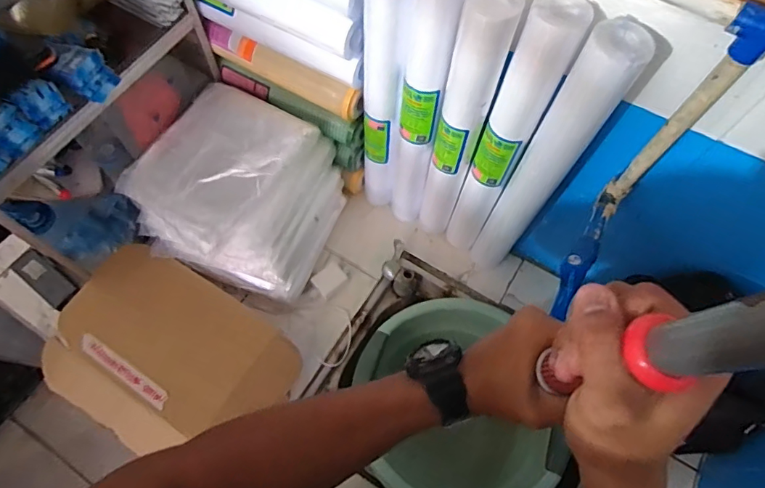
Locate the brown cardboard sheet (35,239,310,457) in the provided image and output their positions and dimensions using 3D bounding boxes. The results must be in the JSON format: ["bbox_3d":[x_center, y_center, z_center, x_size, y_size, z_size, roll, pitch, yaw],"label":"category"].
[{"bbox_3d":[-0.342,0.174,0.750,0.373,0.037,0.249,29,67,11],"label":"brown cardboard sheet"}]

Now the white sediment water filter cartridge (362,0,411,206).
[{"bbox_3d":[0.000,-0.211,0.720,0.059,0.486,0.062,-2,65,-3],"label":"white sediment water filter cartridge"}]

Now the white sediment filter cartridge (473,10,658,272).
[{"bbox_3d":[0.218,-0.087,0.674,0.078,0.488,0.063,30,68,12],"label":"white sediment filter cartridge"}]

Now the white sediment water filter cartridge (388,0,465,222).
[{"bbox_3d":[0.054,-0.183,0.717,0.060,0.502,0.062,12,65,4],"label":"white sediment water filter cartridge"}]

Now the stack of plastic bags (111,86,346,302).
[{"bbox_3d":[-0.248,-0.095,0.809,0.310,0.161,0.274,20,66,7],"label":"stack of plastic bags"}]

